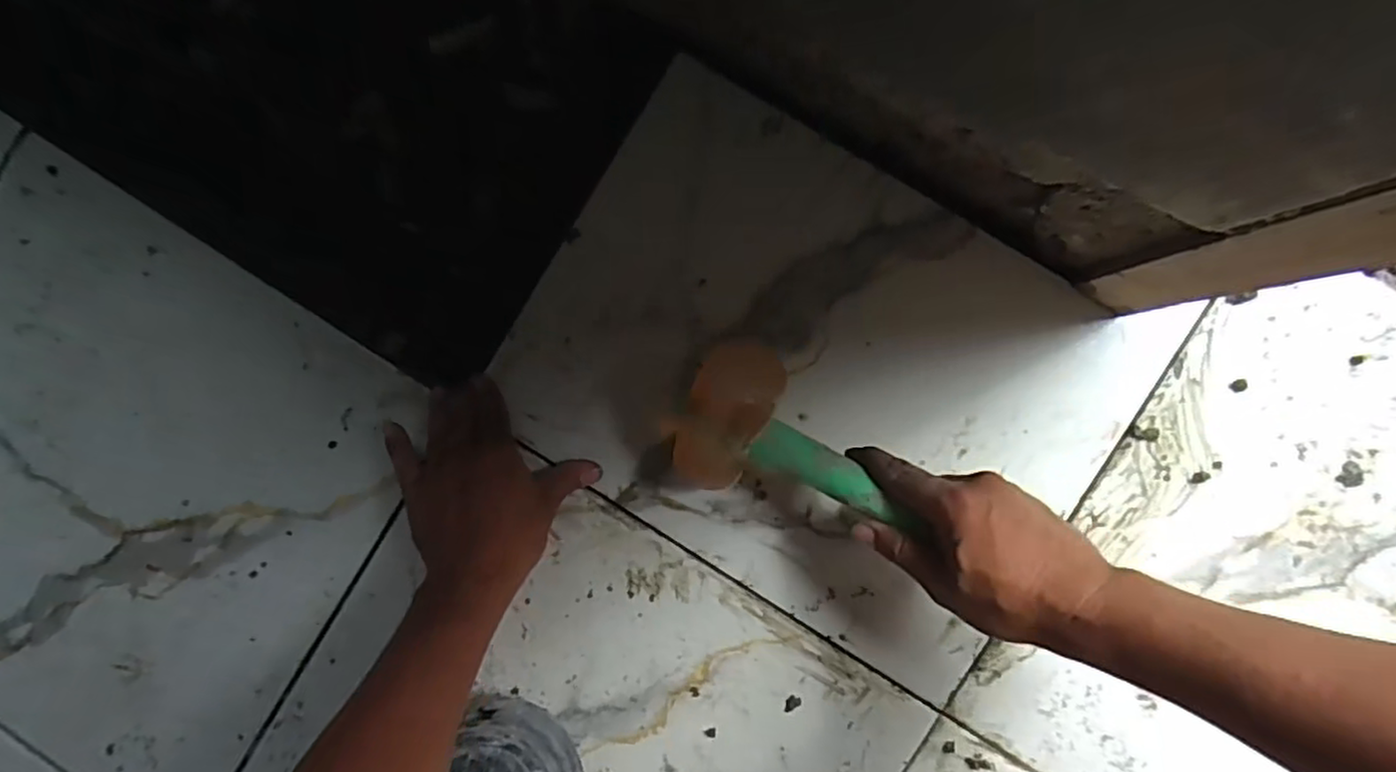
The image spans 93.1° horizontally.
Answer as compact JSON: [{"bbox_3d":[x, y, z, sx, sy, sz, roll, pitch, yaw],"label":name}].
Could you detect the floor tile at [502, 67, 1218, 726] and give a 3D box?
[{"bbox_3d":[0.080,-0.008,0.465,0.393,0.015,0.290,31,92,3],"label":"floor tile"}]

